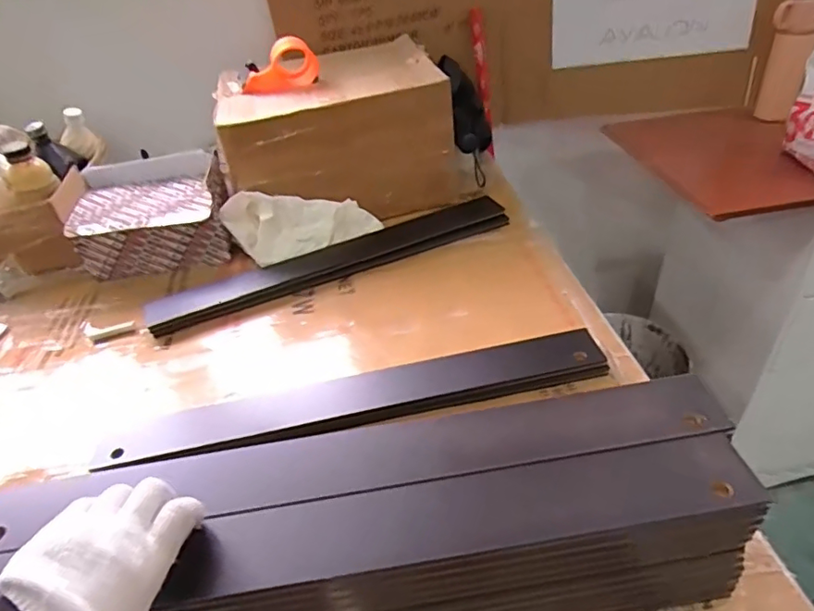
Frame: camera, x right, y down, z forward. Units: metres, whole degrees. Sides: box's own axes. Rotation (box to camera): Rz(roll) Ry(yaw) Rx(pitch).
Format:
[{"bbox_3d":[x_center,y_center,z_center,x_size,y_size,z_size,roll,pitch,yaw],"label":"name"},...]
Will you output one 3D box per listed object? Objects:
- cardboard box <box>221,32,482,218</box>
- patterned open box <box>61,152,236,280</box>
[{"bbox_3d":[-0.098,-0.285,0.973,0.419,0.218,0.174,-15,38,-11],"label":"cardboard box"},{"bbox_3d":[-0.413,-0.141,0.936,0.239,0.160,0.151,-12,38,-7],"label":"patterned open box"}]

